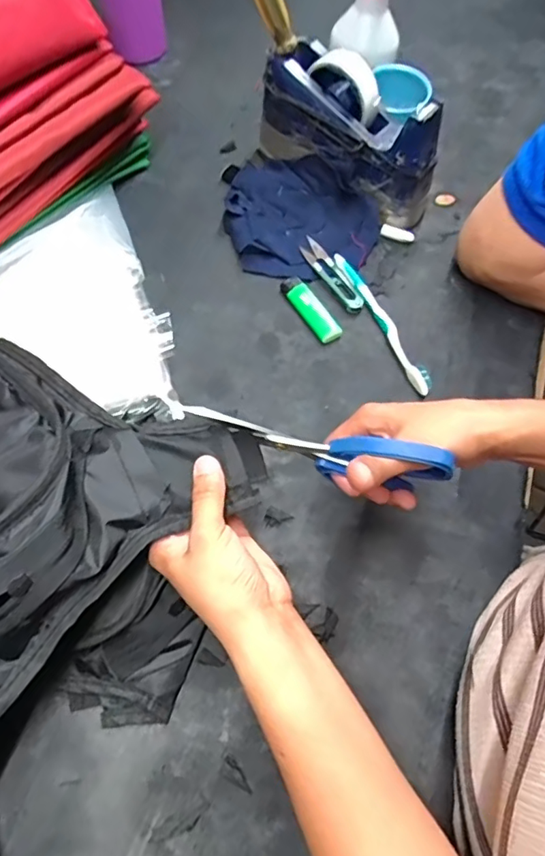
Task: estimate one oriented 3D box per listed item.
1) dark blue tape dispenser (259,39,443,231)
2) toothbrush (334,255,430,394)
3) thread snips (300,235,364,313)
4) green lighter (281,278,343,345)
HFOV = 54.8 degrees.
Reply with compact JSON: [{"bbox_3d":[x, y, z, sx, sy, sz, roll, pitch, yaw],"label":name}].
[{"bbox_3d":[0.081,-0.308,0.561,0.199,0.113,0.068,34,67,13],"label":"dark blue tape dispenser"},{"bbox_3d":[0.109,-0.107,0.519,0.017,0.010,0.175,-21,67,-13],"label":"toothbrush"},{"bbox_3d":[0.062,-0.159,0.545,0.022,0.006,0.101,-29,69,-16],"label":"thread snips"},{"bbox_3d":[0.037,-0.120,0.523,0.023,0.011,0.083,-29,69,-16],"label":"green lighter"}]

